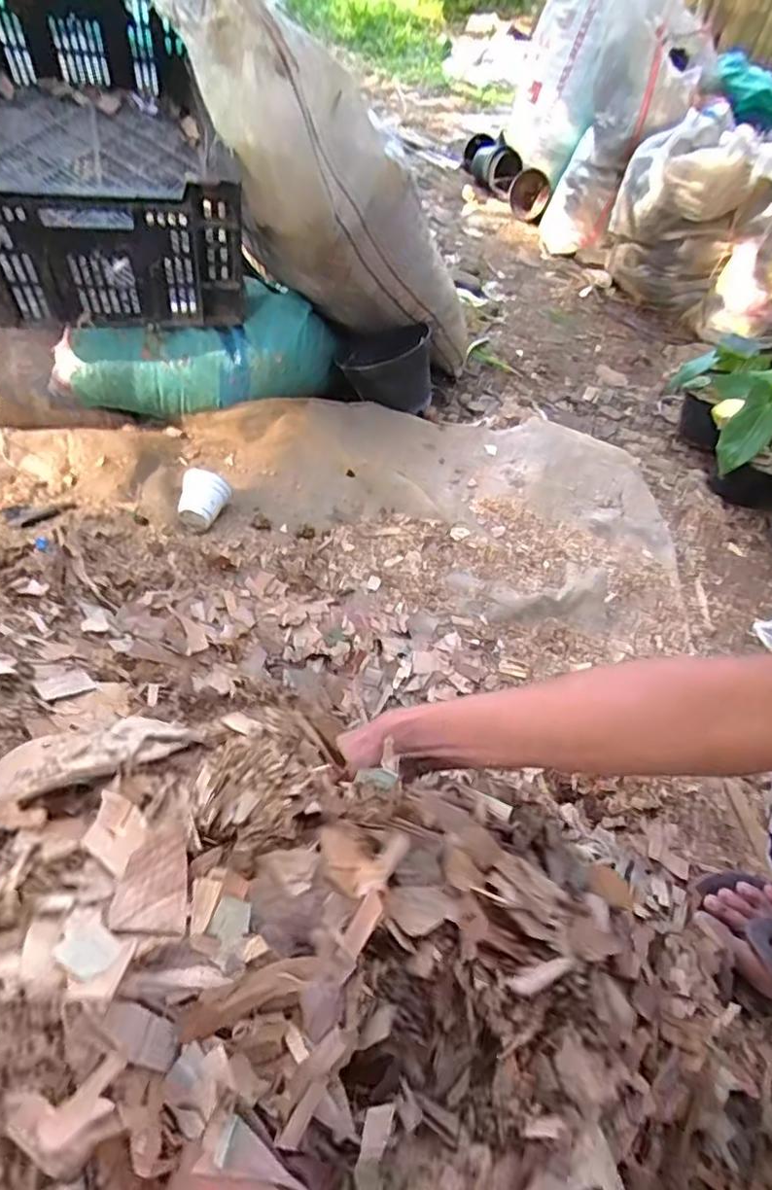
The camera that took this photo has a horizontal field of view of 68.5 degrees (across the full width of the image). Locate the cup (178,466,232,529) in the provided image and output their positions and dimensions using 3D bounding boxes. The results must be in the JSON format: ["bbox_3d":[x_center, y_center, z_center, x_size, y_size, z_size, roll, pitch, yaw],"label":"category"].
[{"bbox_3d":[-0.285,-0.146,0.885,0.070,0.070,0.064,2,53,-3],"label":"cup"}]

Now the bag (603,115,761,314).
[{"bbox_3d":[0.681,-0.891,1.362,0.291,0.356,0.191,24,54,13],"label":"bag"}]

